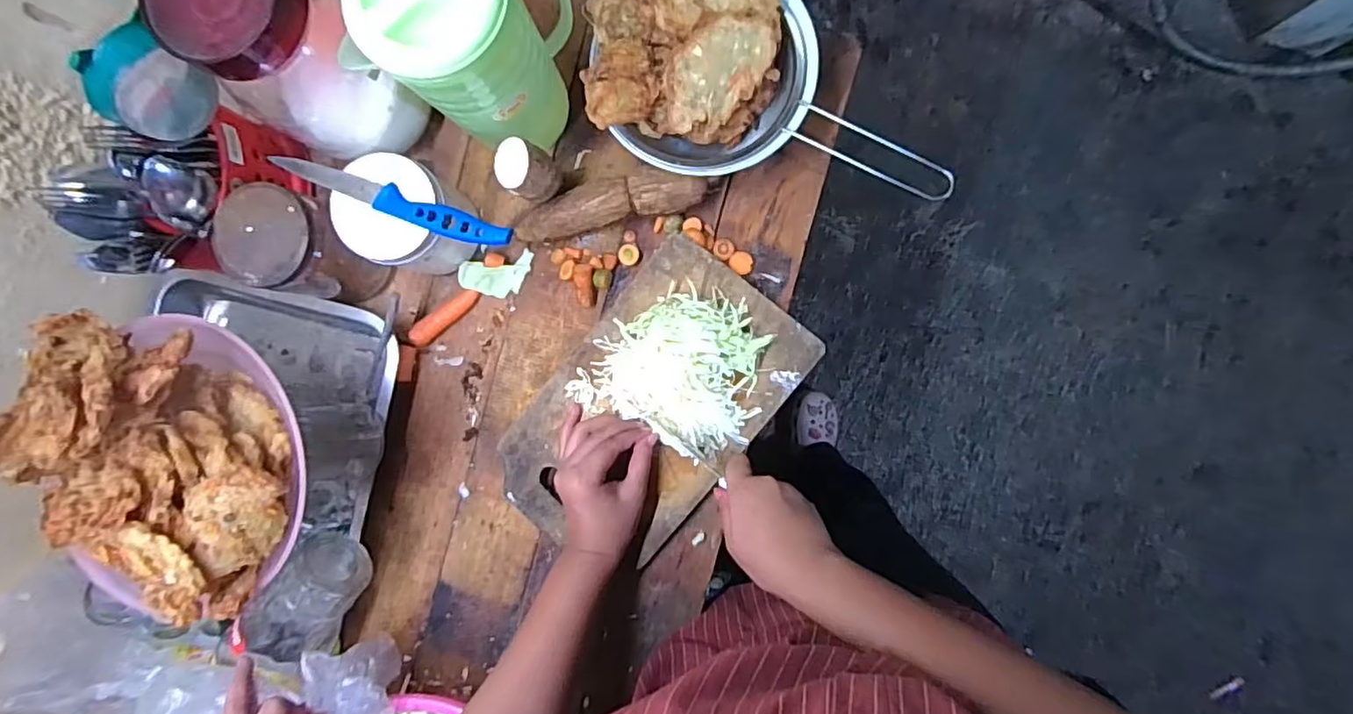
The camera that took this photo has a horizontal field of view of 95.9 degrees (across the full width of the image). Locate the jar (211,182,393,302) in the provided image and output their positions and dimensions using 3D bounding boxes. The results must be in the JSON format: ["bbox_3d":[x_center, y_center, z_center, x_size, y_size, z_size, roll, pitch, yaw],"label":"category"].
[{"bbox_3d":[-0.328,-0.096,0.544,0.084,0.129,0.077,0,89,5],"label":"jar"}]

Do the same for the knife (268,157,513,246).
[{"bbox_3d":[-0.225,-0.125,0.494,0.197,0.017,0.023,21,91,4],"label":"knife"}]

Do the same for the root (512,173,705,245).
[{"bbox_3d":[-0.064,-0.140,0.564,0.179,0.047,0.039,-11,88,5],"label":"root"}]

